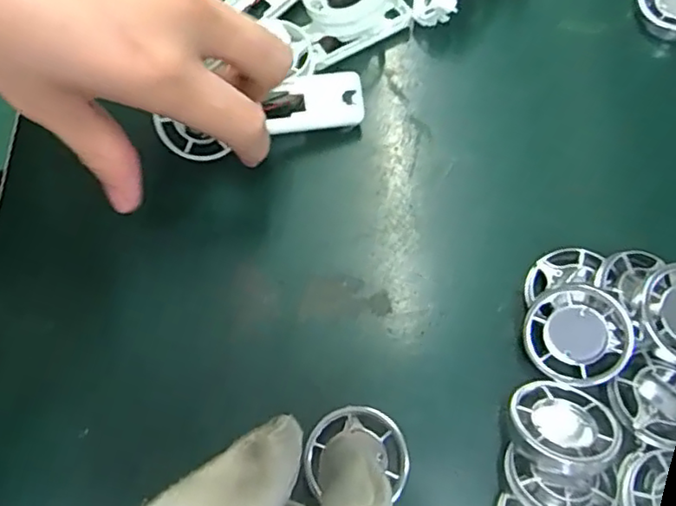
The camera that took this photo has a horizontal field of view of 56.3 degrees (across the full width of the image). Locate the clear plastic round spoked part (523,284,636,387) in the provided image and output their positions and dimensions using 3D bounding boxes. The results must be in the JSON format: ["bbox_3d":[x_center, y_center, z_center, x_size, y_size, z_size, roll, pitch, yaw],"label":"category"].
[{"bbox_3d":[0.092,0.032,0.243,0.038,0.006,0.037,0,90,28],"label":"clear plastic round spoked part"}]

